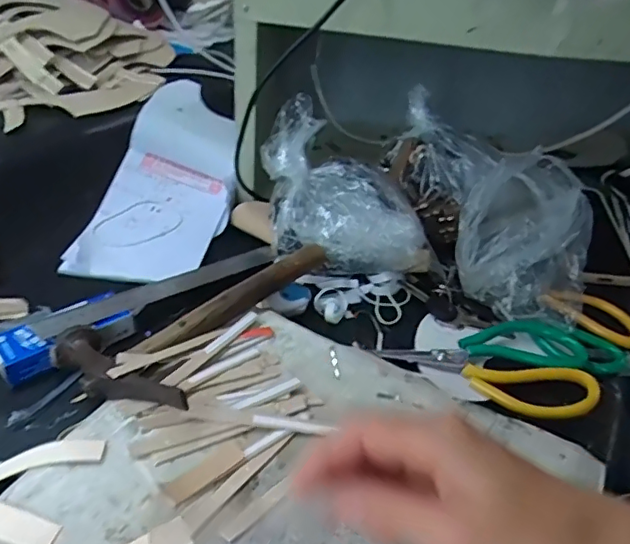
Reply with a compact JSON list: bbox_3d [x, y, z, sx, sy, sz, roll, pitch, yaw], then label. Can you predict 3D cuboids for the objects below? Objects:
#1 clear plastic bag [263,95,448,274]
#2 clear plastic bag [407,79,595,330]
[{"bbox_3d":[0.032,-0.072,0.554,0.176,0.130,0.108,8,36,3],"label":"clear plastic bag"},{"bbox_3d":[0.184,-0.065,0.583,0.135,0.121,0.226,-2,37,-10],"label":"clear plastic bag"}]

